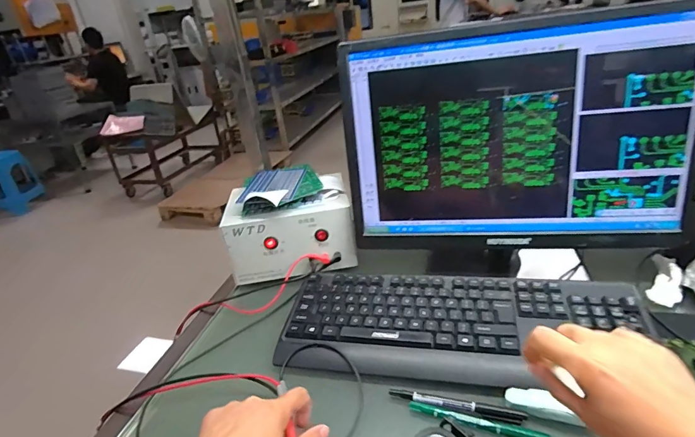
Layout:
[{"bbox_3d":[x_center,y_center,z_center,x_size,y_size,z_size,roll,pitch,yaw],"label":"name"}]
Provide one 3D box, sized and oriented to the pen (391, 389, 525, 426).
[{"bbox_3d":[0.113,0.195,0.432,0.136,0.006,0.015,2,29,19],"label":"pen"}]

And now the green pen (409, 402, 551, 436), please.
[{"bbox_3d":[0.130,0.204,0.410,0.136,0.007,0.012,4,29,22],"label":"green pen"}]

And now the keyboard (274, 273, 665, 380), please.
[{"bbox_3d":[0.132,0.128,0.510,0.426,0.028,0.144,0,28,15],"label":"keyboard"}]

